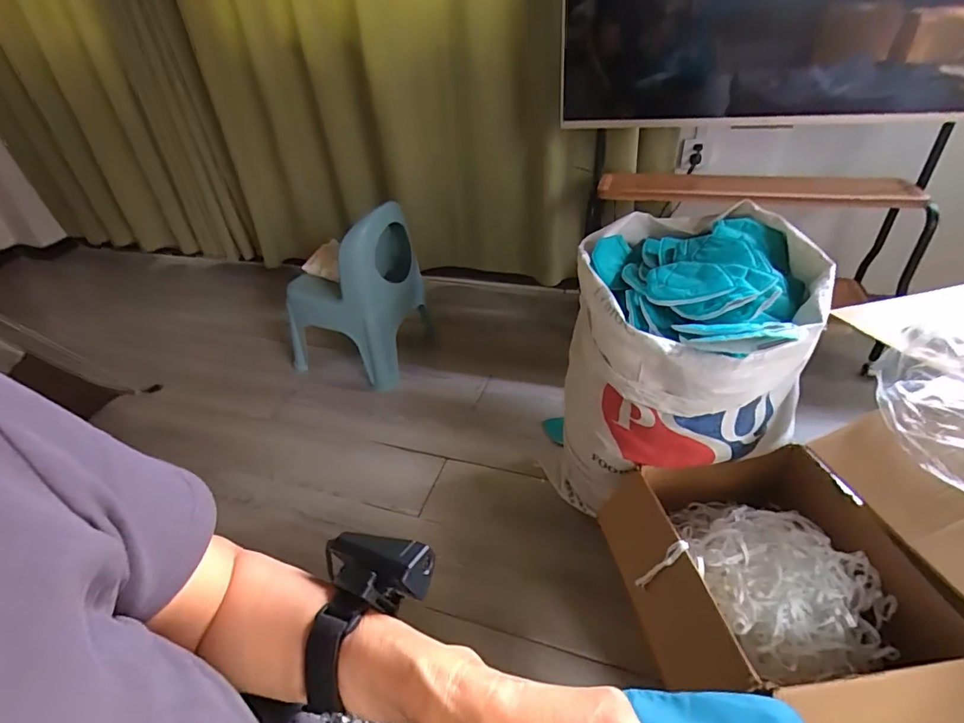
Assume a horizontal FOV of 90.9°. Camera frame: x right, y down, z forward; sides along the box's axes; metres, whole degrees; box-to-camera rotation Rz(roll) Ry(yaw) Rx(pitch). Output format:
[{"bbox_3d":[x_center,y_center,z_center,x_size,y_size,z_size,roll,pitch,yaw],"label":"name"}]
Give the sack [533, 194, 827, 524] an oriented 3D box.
[{"bbox_3d":[0.363,0.074,0.953,0.385,0.635,0.469,-12,37,-9],"label":"sack"}]

